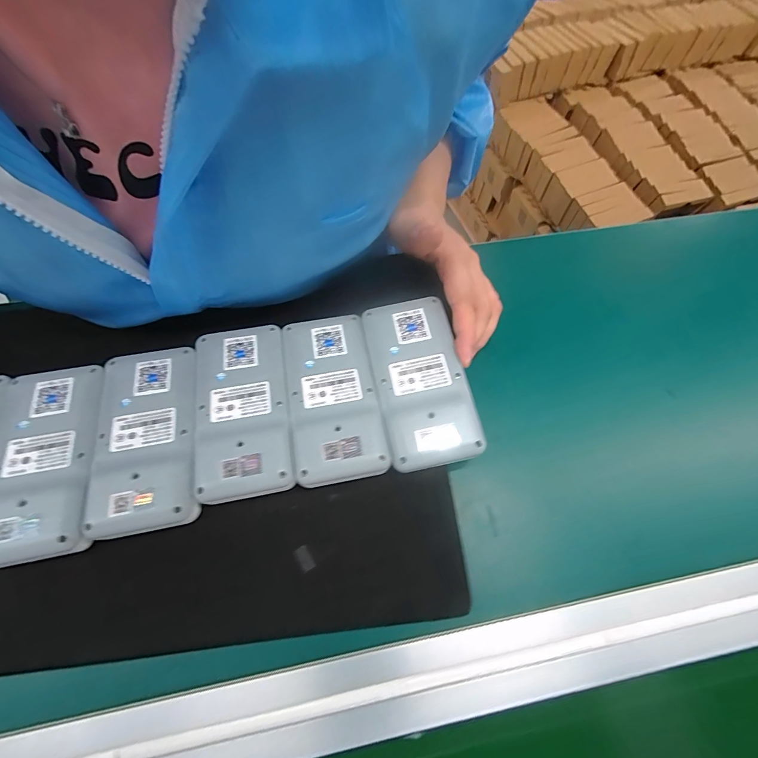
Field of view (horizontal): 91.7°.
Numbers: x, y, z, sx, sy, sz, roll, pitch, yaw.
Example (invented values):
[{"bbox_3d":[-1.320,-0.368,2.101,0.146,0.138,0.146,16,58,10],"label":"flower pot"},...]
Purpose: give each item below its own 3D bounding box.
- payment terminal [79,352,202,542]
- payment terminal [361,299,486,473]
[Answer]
[{"bbox_3d":[-0.153,0.036,0.242,0.063,0.018,0.118,-12,65,-6],"label":"payment terminal"},{"bbox_3d":[0.028,-0.001,0.258,0.061,0.025,0.119,-9,59,-9],"label":"payment terminal"}]

